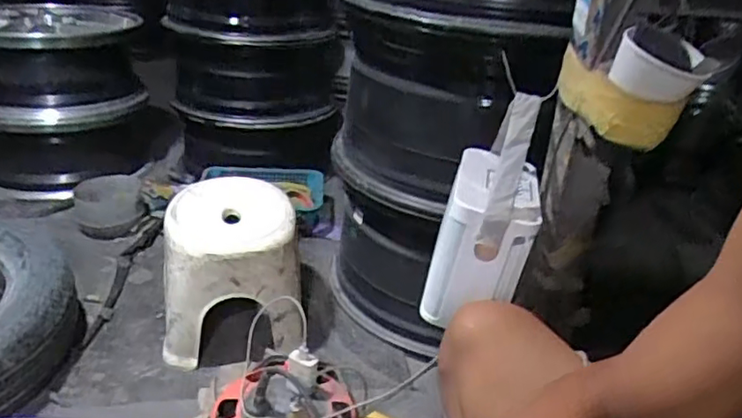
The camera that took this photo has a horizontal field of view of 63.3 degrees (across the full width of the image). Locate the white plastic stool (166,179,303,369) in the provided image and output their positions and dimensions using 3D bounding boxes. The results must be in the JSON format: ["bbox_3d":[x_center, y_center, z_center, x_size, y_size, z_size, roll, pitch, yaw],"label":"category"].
[{"bbox_3d":[-0.254,0.117,1.141,0.238,0.253,0.261,2,28,-7],"label":"white plastic stool"}]

